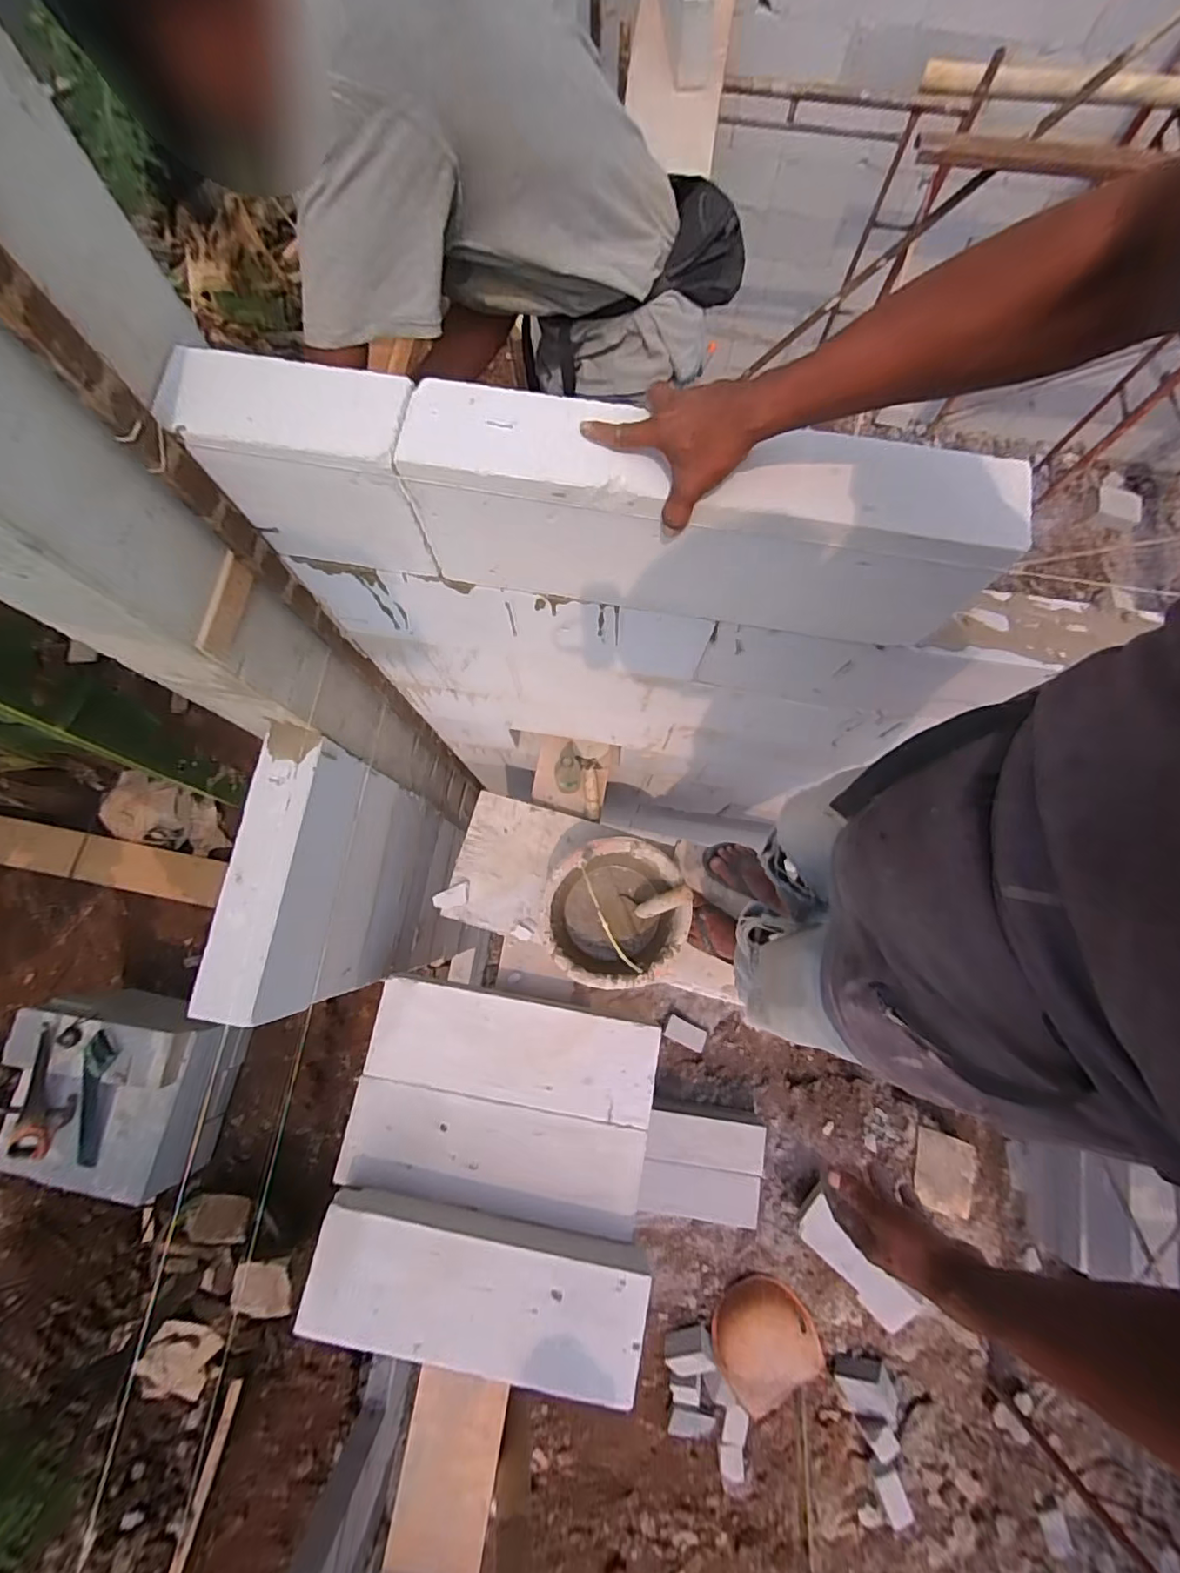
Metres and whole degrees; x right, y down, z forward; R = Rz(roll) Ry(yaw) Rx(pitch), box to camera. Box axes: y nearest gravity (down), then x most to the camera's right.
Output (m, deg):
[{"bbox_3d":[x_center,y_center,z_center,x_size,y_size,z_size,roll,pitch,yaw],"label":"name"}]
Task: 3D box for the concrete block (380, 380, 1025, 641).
[{"bbox_3d":[0.117,-0.290,0.642,0.598,0.203,0.094,9,78,2],"label":"concrete block"}]

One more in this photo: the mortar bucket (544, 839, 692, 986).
[{"bbox_3d":[0.051,0.262,1.203,0.270,0.162,0.289,0,78,0],"label":"mortar bucket"}]

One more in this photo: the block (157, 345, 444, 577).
[{"bbox_3d":[-0.300,-0.353,0.650,0.232,0.190,0.101,8,78,2],"label":"block"}]

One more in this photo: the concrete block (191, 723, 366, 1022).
[{"bbox_3d":[-0.542,0.159,1.045,0.108,0.268,0.471,7,78,1],"label":"concrete block"}]

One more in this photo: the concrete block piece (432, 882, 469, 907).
[{"bbox_3d":[-0.322,0.252,1.316,0.074,0.028,0.046,-11,78,-3],"label":"concrete block piece"}]

